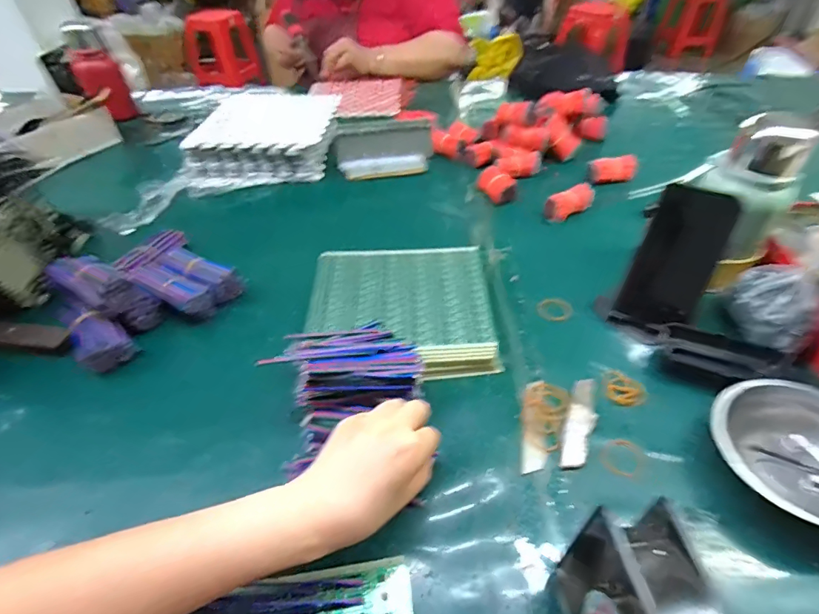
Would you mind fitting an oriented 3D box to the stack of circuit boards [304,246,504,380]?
[{"bbox_3d":[-0.009,-0.003,0.505,0.199,0.032,0.186,0,45,3],"label":"stack of circuit boards"}]

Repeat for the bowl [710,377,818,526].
[{"bbox_3d":[0.316,0.120,0.354,0.121,0.041,0.126,-1,45,1],"label":"bowl"}]

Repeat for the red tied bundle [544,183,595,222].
[{"bbox_3d":[0.232,-0.150,0.633,0.080,0.034,0.028,-24,48,-20],"label":"red tied bundle"}]

